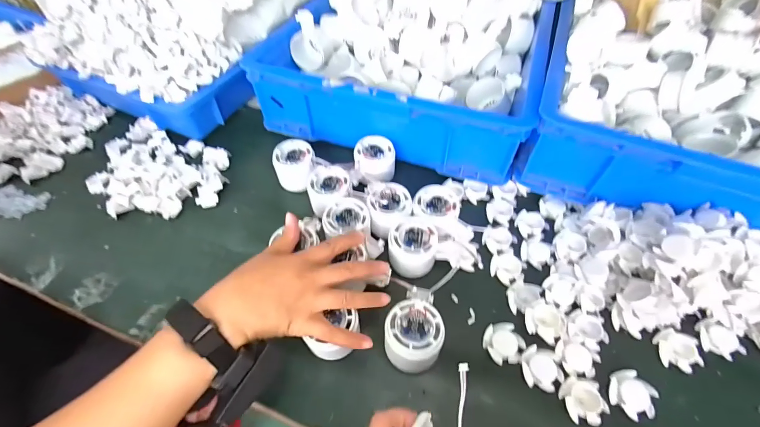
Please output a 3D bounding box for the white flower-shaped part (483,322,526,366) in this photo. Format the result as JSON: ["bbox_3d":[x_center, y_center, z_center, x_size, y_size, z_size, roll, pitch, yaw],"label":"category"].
[{"bbox_3d":[0.133,0.141,0.385,0.040,0.012,0.041,-1,54,1],"label":"white flower-shaped part"}]

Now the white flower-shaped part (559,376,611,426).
[{"bbox_3d":[0.200,0.183,0.350,0.040,0.016,0.042,-1,54,1],"label":"white flower-shaped part"}]

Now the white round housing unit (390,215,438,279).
[{"bbox_3d":[0.039,0.042,0.437,0.056,0.047,0.062,2,54,2],"label":"white round housing unit"}]

